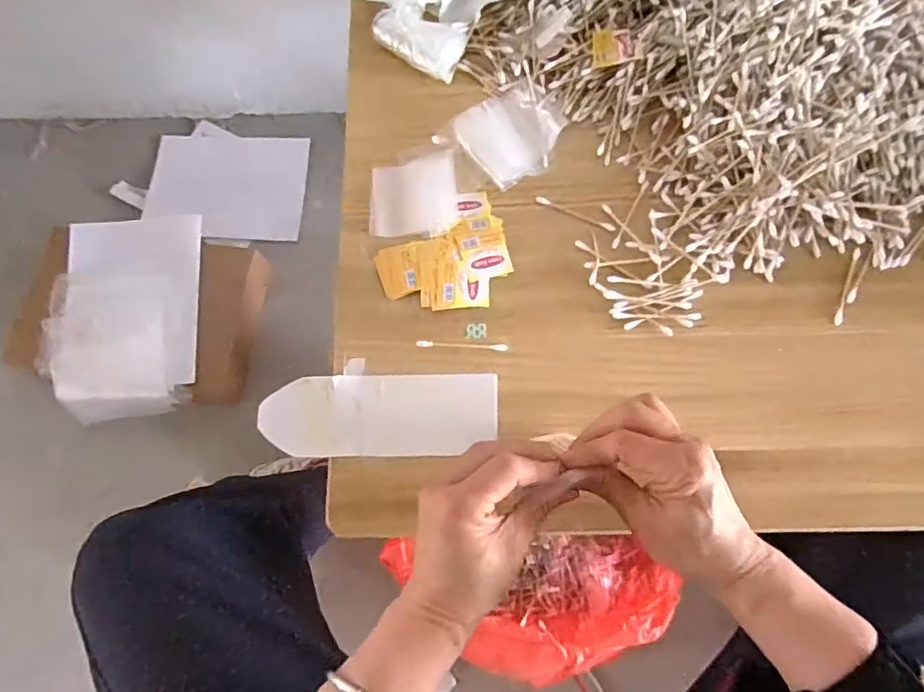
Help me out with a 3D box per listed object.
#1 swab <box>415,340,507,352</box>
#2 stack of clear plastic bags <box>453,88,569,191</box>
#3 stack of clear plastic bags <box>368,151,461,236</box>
[{"bbox_3d":[0.000,0.000,0.483,0.077,0.007,0.006,1,73,1],"label":"swab"},{"bbox_3d":[0.052,-0.198,0.525,0.097,0.017,0.083,-29,75,-7],"label":"stack of clear plastic bags"},{"bbox_3d":[-0.044,-0.136,0.510,0.078,0.004,0.079,-6,73,-1],"label":"stack of clear plastic bags"}]

